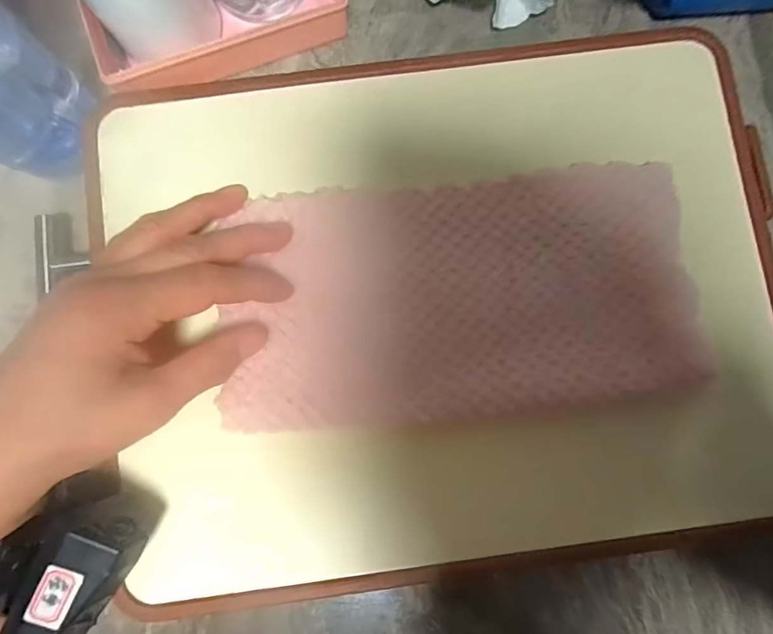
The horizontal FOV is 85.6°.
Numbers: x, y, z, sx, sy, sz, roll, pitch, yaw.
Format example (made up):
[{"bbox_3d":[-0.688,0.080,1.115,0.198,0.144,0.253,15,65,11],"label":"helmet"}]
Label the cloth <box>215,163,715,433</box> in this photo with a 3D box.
[{"bbox_3d":[0.034,-0.010,0.204,0.218,0.008,0.115,-5,81,1],"label":"cloth"}]

